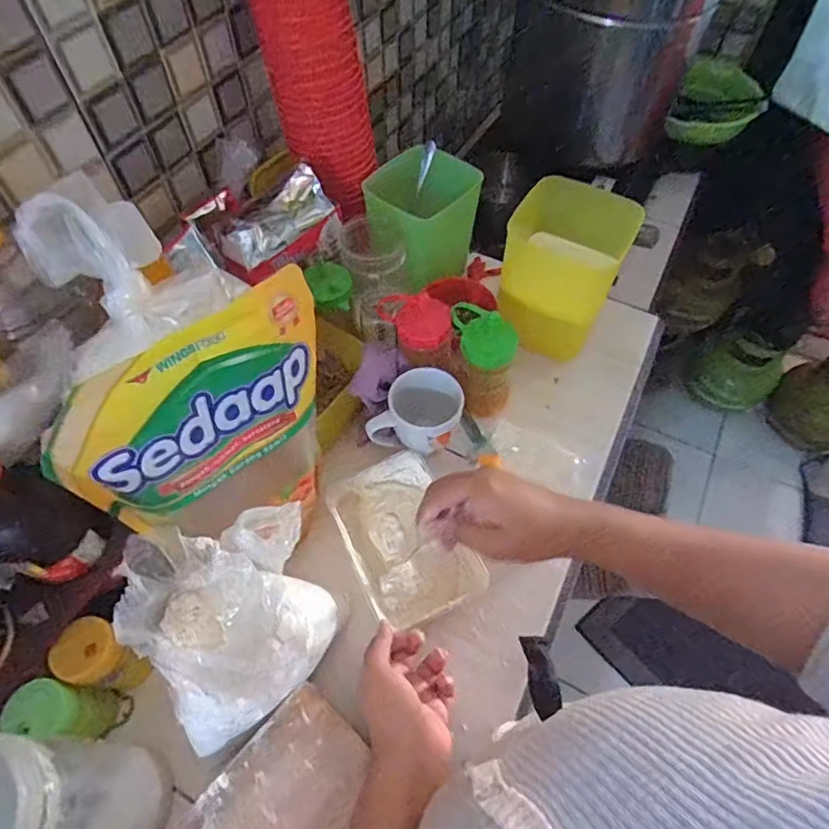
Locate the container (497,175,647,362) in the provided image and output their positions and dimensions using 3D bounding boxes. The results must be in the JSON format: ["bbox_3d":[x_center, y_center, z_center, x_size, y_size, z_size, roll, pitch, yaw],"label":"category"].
[{"bbox_3d":[0.179,-0.180,0.663,0.121,0.139,0.149,26,62,15],"label":"container"}]

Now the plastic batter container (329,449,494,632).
[{"bbox_3d":[-0.011,0.129,0.561,0.114,0.044,0.167,-23,61,-14],"label":"plastic batter container"}]

